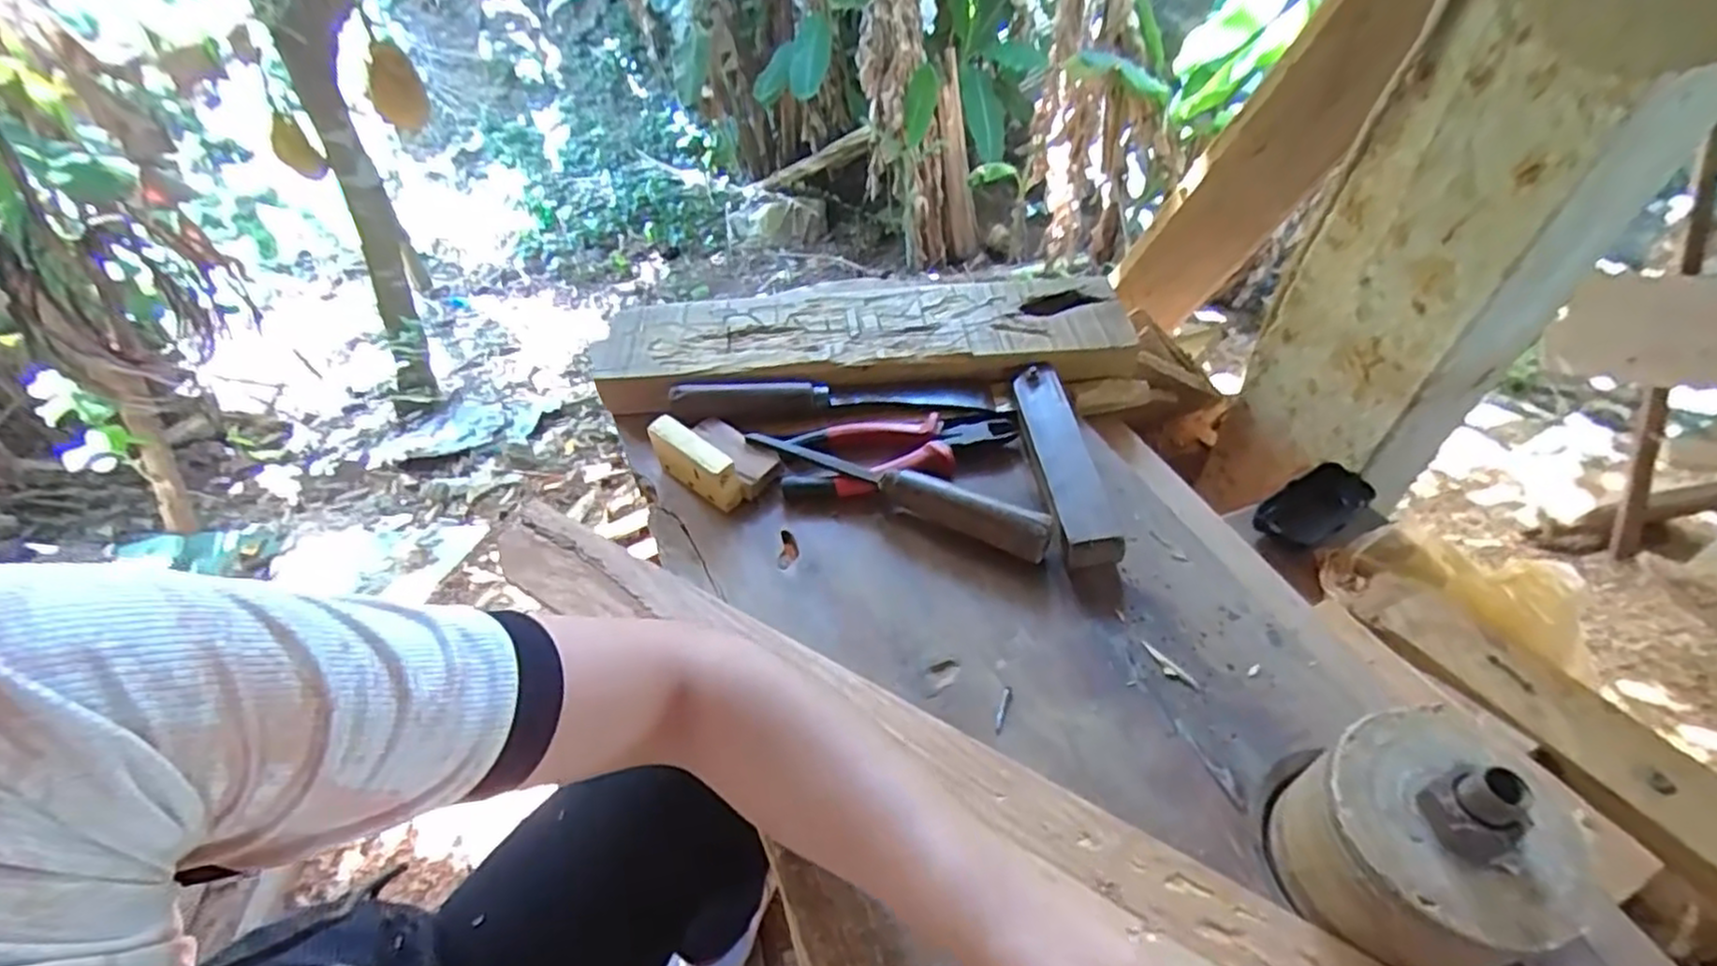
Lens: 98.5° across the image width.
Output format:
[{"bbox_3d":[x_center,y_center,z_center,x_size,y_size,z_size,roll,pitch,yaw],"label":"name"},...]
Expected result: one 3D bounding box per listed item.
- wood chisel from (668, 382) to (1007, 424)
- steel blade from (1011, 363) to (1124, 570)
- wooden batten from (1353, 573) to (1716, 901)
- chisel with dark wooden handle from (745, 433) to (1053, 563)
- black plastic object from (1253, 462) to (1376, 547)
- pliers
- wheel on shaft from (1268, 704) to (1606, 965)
[{"bbox_3d":[-0.020,-0.069,0.608,0.262,0.021,0.029,-2,49,0],"label":"wood chisel"},{"bbox_3d":[0.156,-0.018,0.560,0.048,0.023,0.194,-4,49,-1],"label":"steel blade"},{"bbox_3d":[0.458,0.161,0.476,0.056,0.034,0.295,-17,37,-13],"label":"wooden batten"},{"bbox_3d":[0.024,0.002,0.544,0.238,0.026,0.027,19,52,17],"label":"chisel with dark wooden handle"},{"bbox_3d":[0.400,0.020,0.647,0.101,0.021,0.054,-25,53,-18],"label":"black plastic object"},{"bbox_3d":[0.035,-0.025,0.584,0.188,0.017,0.071,-6,49,-4],"label":"pliers"},{"bbox_3d":[0.266,0.162,0.341,0.106,0.101,0.099,-1,49,1],"label":"wheel on shaft"}]

